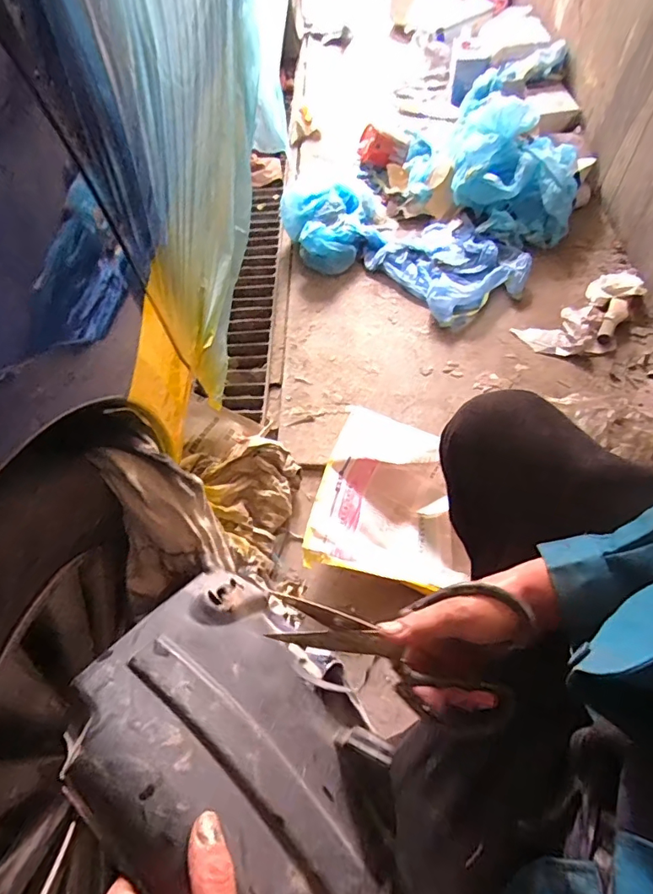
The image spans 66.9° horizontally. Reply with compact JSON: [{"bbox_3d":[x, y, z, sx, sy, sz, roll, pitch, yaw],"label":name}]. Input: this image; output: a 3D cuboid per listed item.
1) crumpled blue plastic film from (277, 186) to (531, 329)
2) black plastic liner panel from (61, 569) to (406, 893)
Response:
[{"bbox_3d":[0.187,-0.553,1.334,0.696,0.132,0.338,29,64,21],"label":"crumpled blue plastic film"},{"bbox_3d":[-0.049,0.272,0.374,0.180,0.069,0.371,-35,66,-20],"label":"black plastic liner panel"}]

